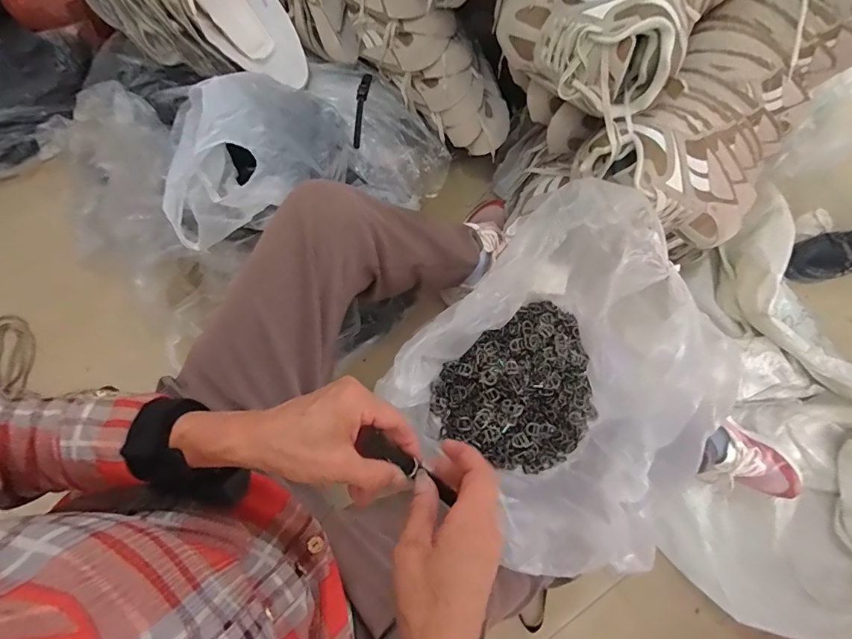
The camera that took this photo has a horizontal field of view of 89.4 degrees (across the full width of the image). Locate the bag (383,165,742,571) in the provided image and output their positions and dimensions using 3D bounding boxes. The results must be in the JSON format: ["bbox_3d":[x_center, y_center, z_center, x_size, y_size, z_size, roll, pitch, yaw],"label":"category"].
[{"bbox_3d":[0.176,0.069,0.511,0.331,0.156,0.402,43,79,7],"label":"bag"}]

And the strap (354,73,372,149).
[{"bbox_3d":[-0.111,-0.359,0.732,0.016,0.033,0.125,10,95,1],"label":"strap"}]

